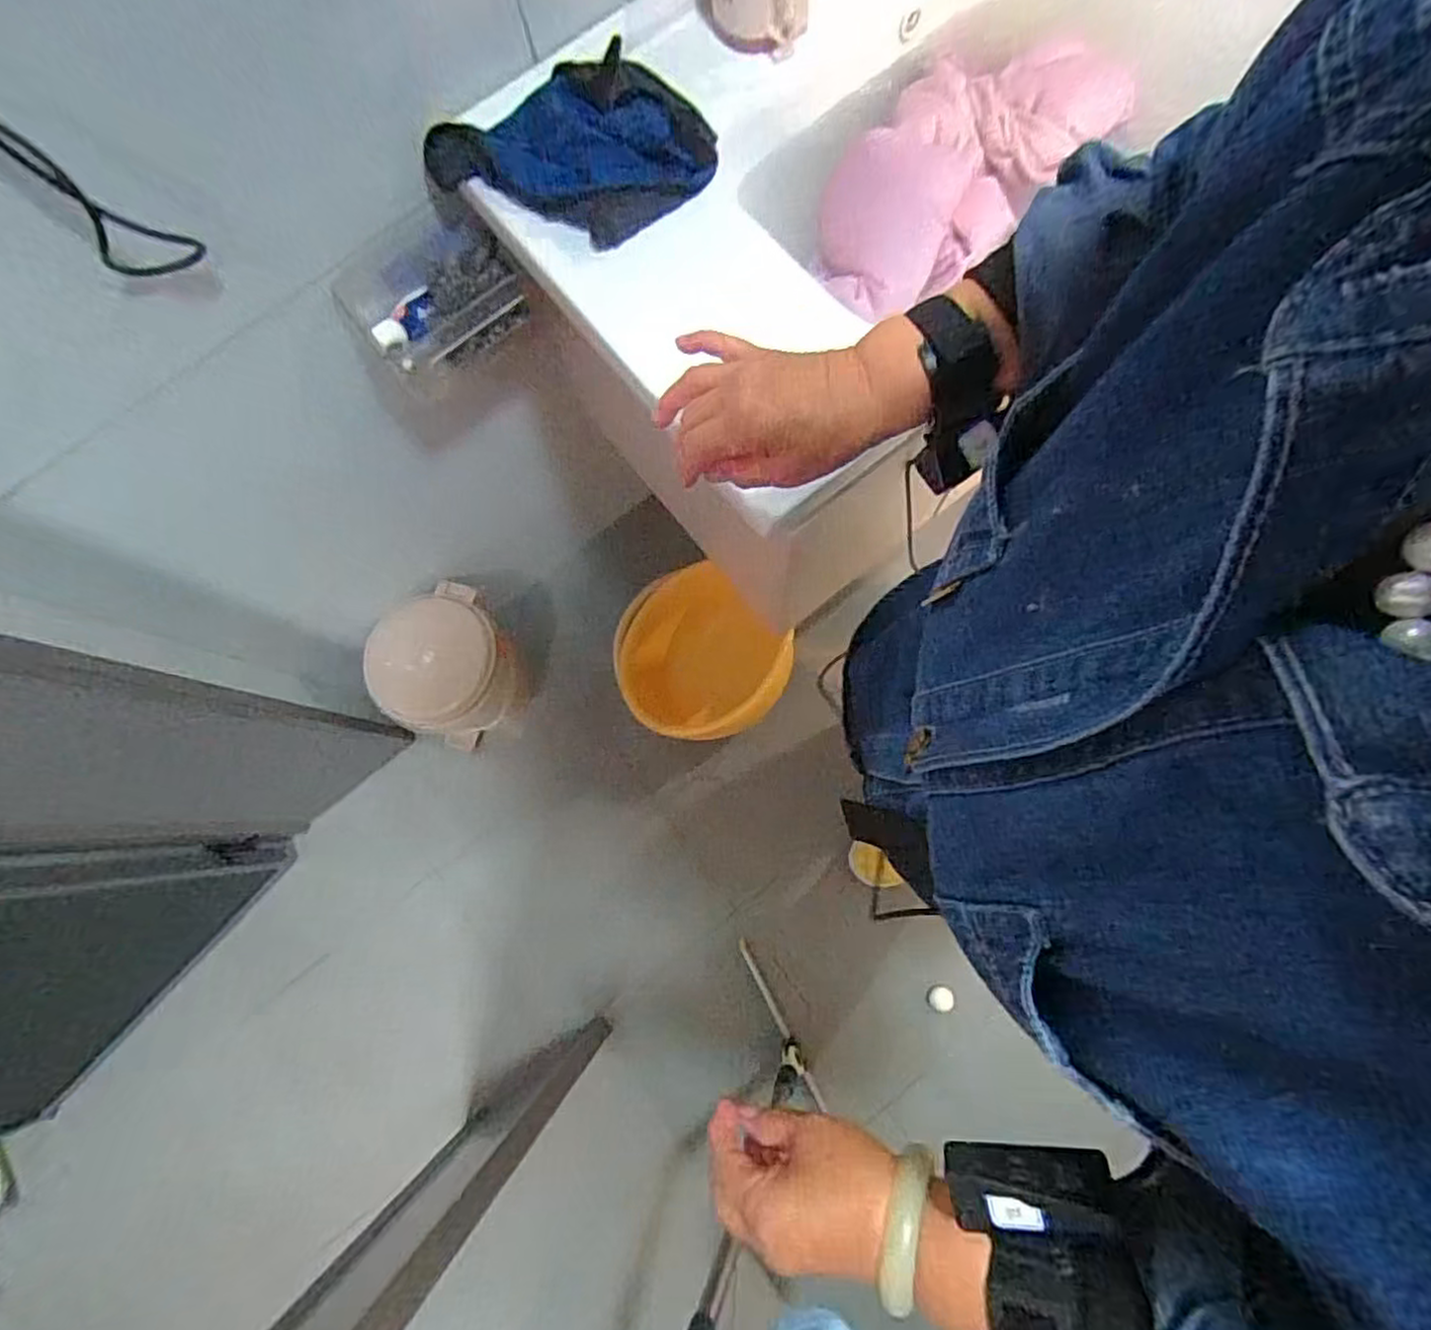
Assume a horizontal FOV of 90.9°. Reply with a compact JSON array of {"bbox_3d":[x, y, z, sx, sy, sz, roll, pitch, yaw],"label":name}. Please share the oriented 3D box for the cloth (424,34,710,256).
[{"bbox_3d":[-0.117,-0.455,0.628,0.228,0.034,0.167,-36,79,-7],"label":"cloth"}]

